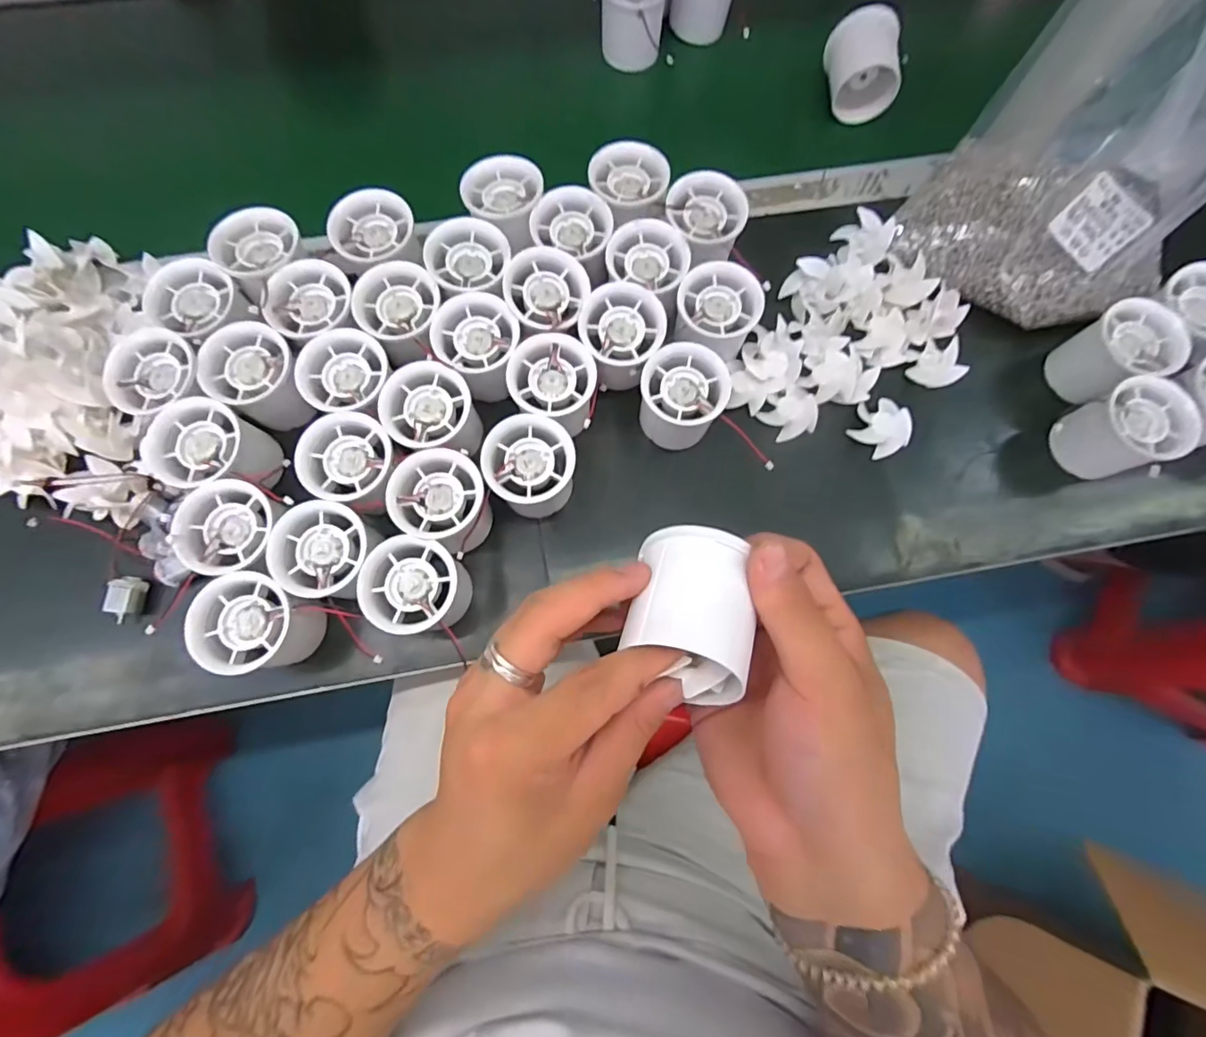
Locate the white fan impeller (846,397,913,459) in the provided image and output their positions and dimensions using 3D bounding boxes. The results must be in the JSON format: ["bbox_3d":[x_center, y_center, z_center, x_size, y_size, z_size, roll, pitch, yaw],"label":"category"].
[{"bbox_3d":[0.201,-0.066,0.391,0.035,0.017,0.040,-38,79,-10],"label":"white fan impeller"}]

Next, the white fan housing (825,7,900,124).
[{"bbox_3d":[0.213,-0.371,0.446,0.050,0.054,0.060,-7,76,-3],"label":"white fan housing"}]

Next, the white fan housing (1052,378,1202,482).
[{"bbox_3d":[0.353,-0.058,0.372,0.052,0.060,0.053,0,76,-1],"label":"white fan housing"}]

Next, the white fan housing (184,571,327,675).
[{"bbox_3d":[-0.207,0.065,0.330,0.061,0.047,0.056,14,76,3],"label":"white fan housing"}]

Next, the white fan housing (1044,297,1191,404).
[{"bbox_3d":[0.359,-0.114,0.384,0.055,0.055,0.053,0,76,-1],"label":"white fan housing"}]

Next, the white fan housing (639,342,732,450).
[{"bbox_3d":[0.053,-0.081,0.368,0.054,0.049,0.053,0,76,-1],"label":"white fan housing"}]

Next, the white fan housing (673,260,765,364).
[{"bbox_3d":[0.078,-0.139,0.383,0.054,0.054,0.054,10,76,1],"label":"white fan housing"}]

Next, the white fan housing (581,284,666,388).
[{"bbox_3d":[0.013,-0.122,0.371,0.053,0.045,0.057,5,76,0],"label":"white fan housing"}]

